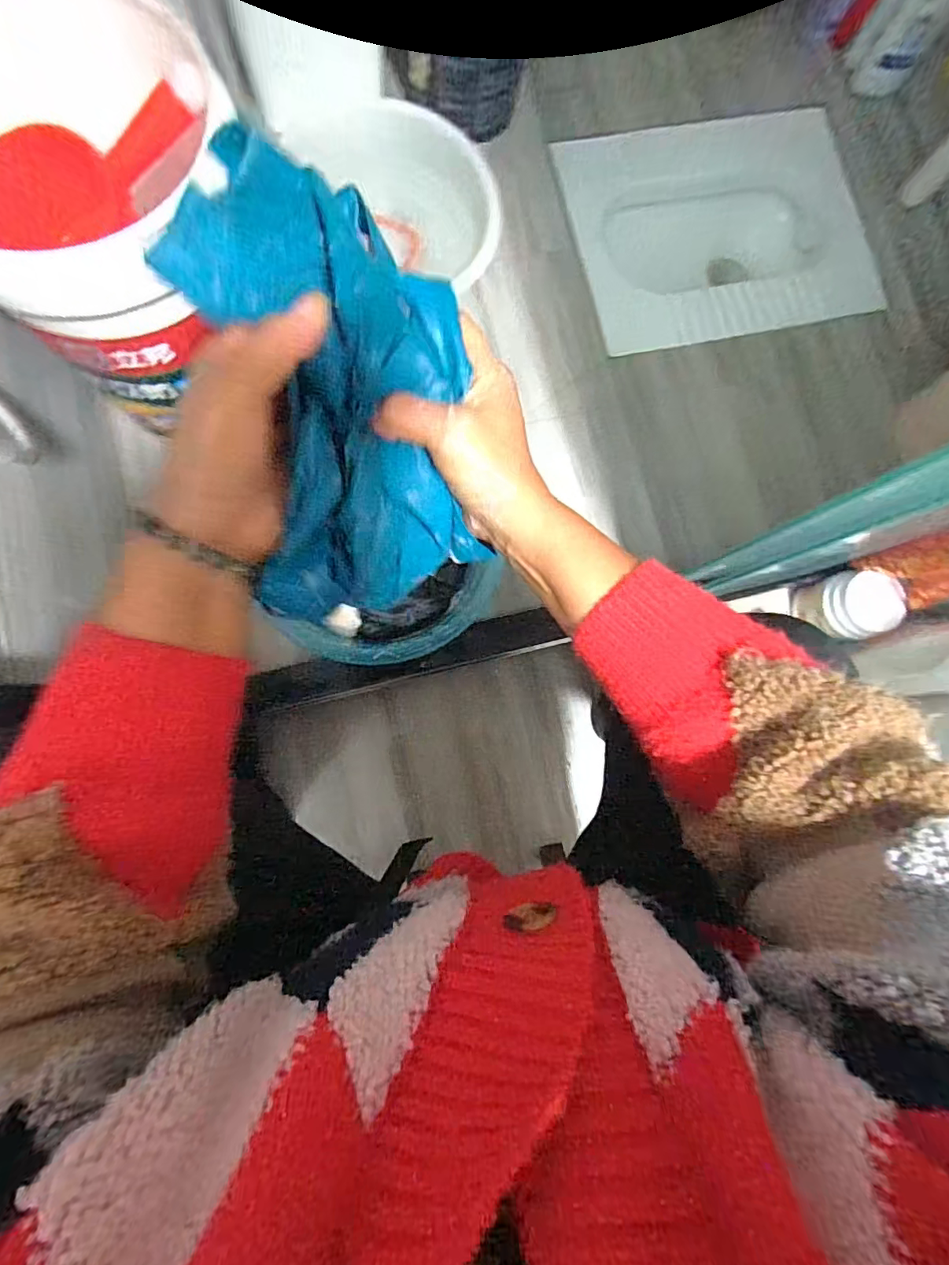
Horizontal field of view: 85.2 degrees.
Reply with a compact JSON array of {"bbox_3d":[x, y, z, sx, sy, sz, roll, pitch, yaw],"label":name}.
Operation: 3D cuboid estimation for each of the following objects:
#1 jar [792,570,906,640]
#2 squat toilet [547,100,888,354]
[{"bbox_3d":[0.562,-0.036,0.778,0.088,0.104,0.093,1,82,-5],"label":"jar"},{"bbox_3d":[0.447,-0.735,1.021,0.538,0.182,0.441,-10,85,-6],"label":"squat toilet"}]

